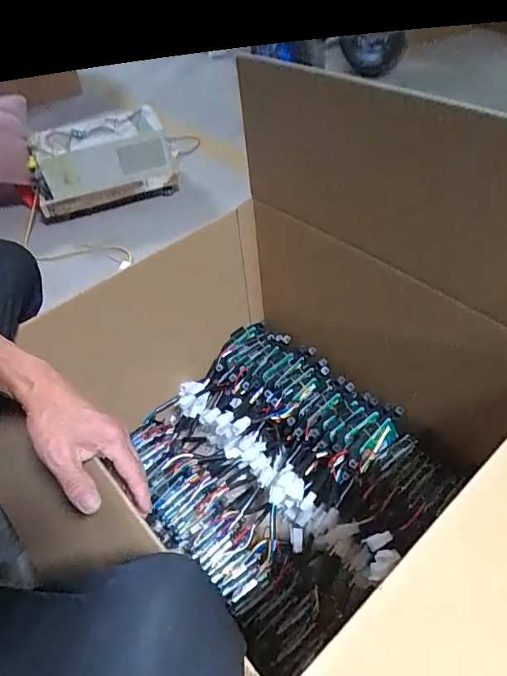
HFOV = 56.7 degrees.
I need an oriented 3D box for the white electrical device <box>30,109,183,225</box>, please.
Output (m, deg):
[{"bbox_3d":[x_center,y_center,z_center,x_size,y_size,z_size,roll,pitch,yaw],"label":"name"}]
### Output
[{"bbox_3d":[-0.521,-0.602,1.630,0.481,0.262,0.192,-13,46,-5],"label":"white electrical device"}]

